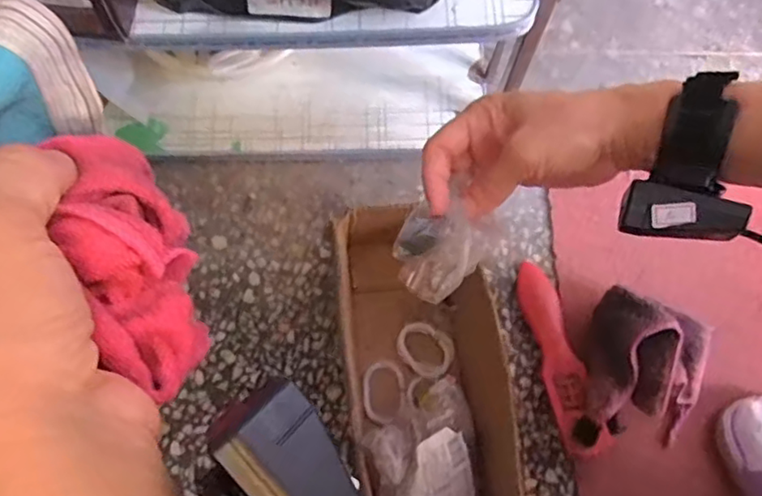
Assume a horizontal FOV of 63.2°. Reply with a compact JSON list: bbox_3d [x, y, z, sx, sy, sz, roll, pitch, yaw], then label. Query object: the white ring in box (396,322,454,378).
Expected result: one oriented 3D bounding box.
[{"bbox_3d":[0.042,0.096,0.592,0.056,0.009,0.044,40,75,11],"label":"white ring in box"}]

